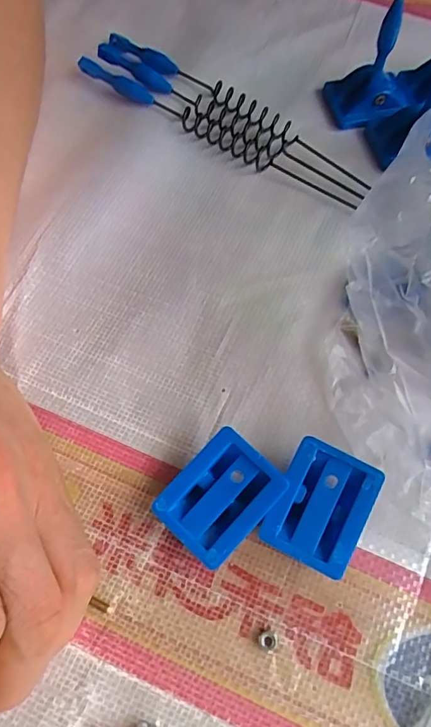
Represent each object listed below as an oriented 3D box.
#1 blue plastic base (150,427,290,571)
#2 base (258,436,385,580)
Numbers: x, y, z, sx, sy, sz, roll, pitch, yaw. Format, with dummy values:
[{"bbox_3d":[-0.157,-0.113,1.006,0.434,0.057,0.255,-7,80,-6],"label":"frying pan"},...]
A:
[{"bbox_3d":[0.002,0.053,0.195,0.034,0.018,0.044,40,72,16],"label":"blue plastic base"},{"bbox_3d":[0.041,0.057,0.194,0.034,0.019,0.043,26,69,11],"label":"base"}]

